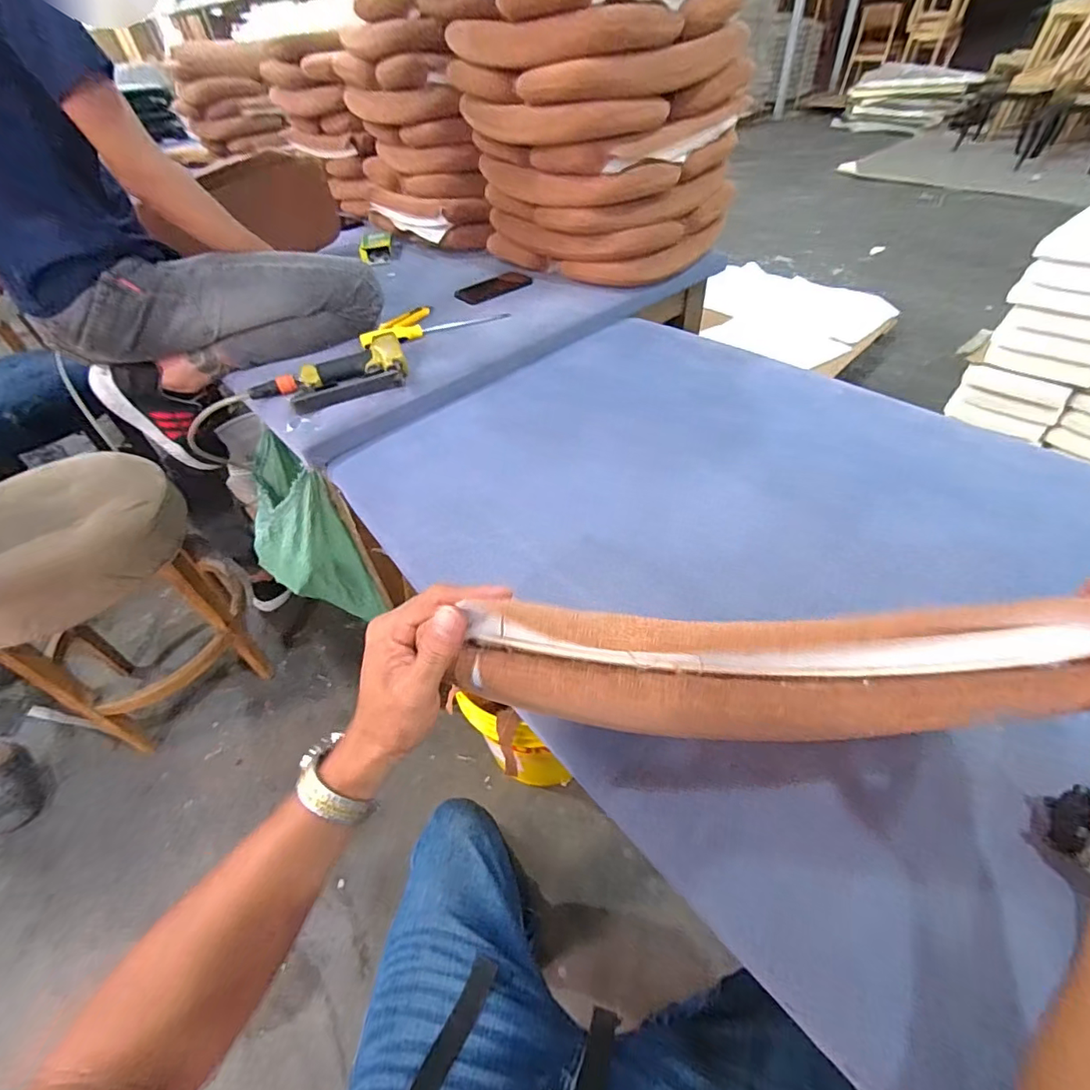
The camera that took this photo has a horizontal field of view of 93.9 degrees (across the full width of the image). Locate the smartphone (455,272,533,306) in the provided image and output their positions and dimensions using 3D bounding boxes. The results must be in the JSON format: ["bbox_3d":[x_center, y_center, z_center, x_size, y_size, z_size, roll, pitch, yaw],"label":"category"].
[{"bbox_3d":[-0.111,-0.563,1.111,0.174,0.008,0.085,-31,51,-22],"label":"smartphone"}]

